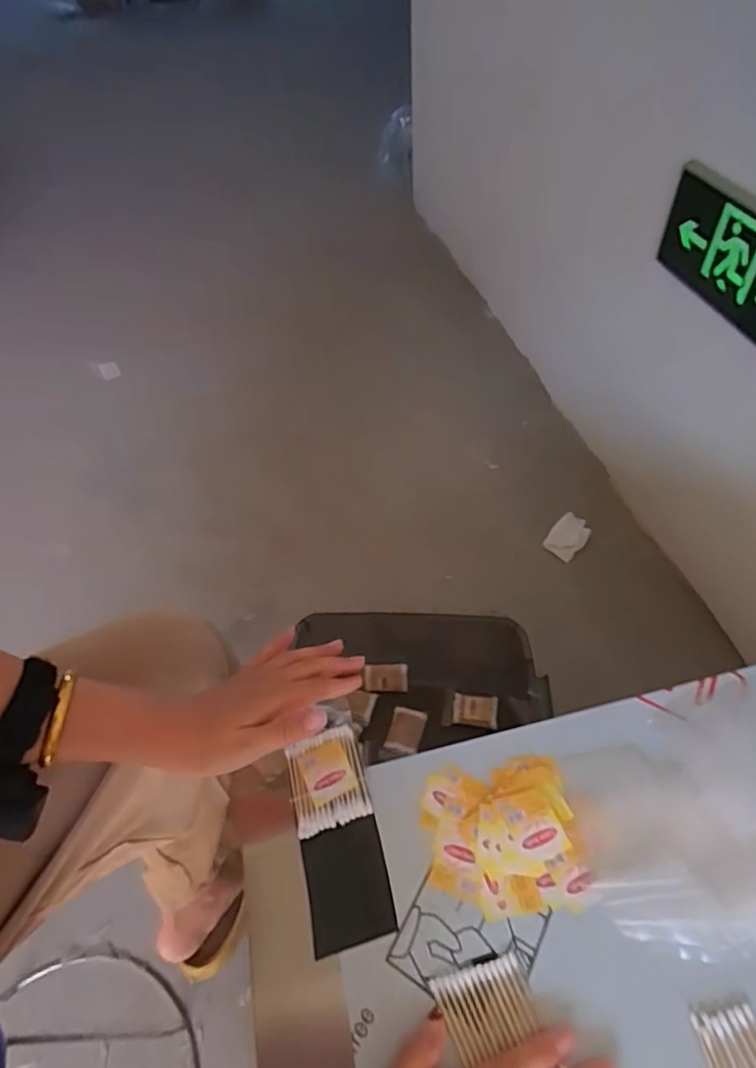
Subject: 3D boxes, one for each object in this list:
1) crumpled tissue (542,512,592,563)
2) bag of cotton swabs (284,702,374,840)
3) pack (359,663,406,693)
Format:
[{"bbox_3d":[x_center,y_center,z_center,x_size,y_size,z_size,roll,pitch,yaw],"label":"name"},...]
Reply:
[{"bbox_3d":[0.398,0.005,1.222,0.072,0.014,0.105,29,57,25],"label":"crumpled tissue"},{"bbox_3d":[-0.045,0.197,0.496,0.061,0.013,0.096,-14,51,-6],"label":"bag of cotton swabs"},{"bbox_3d":[0.012,0.247,0.998,0.076,0.009,0.047,0,94,-5],"label":"pack"}]

